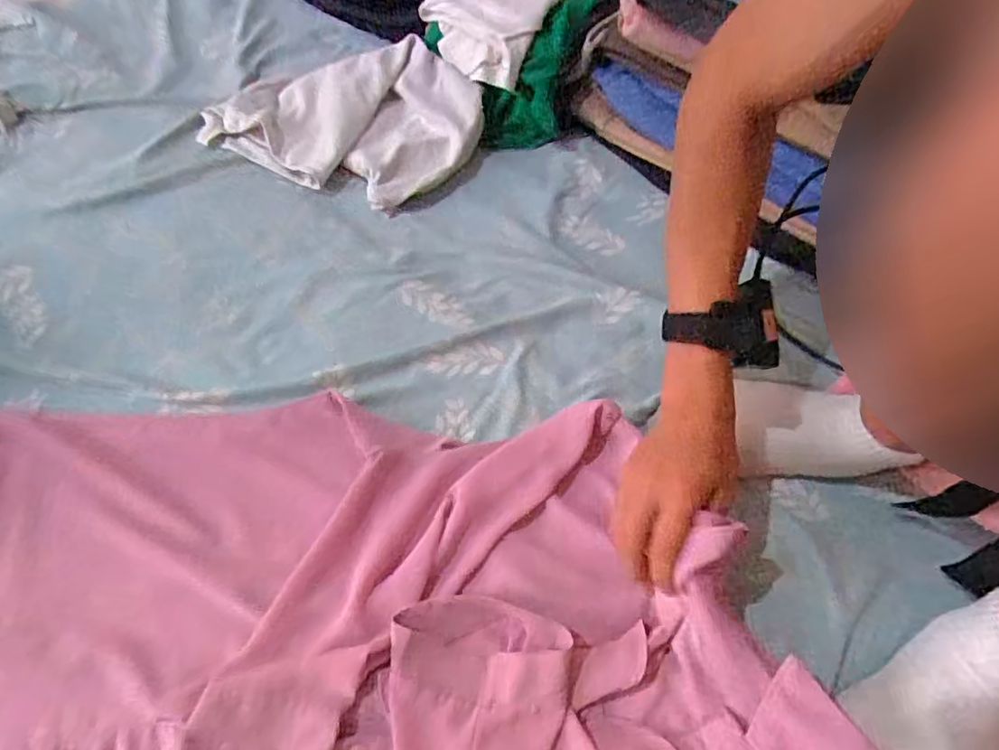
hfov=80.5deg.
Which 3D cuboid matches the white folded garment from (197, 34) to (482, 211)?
[{"bbox_3d":[-0.175,-0.305,0.688,0.294,0.072,0.208,19,61,7],"label":"white folded garment"}]

